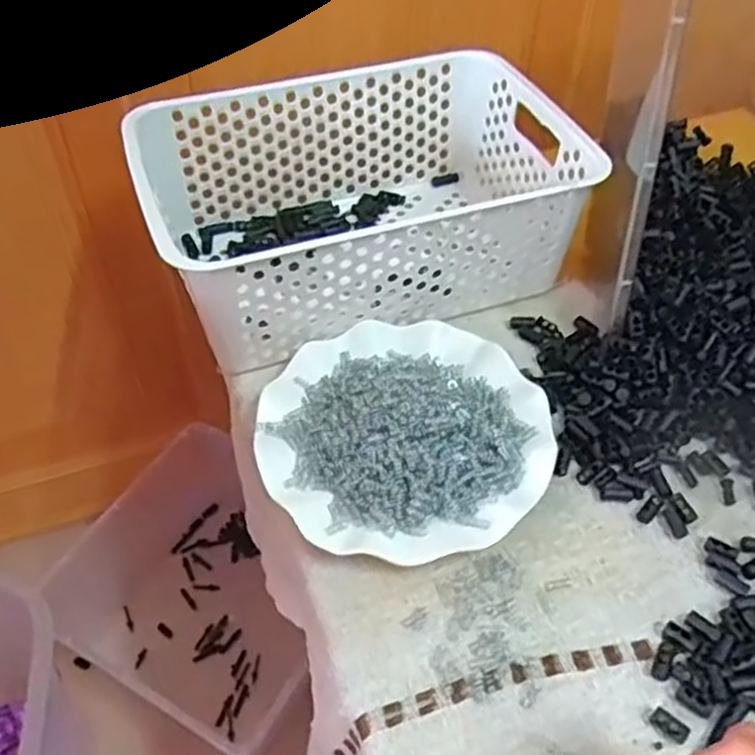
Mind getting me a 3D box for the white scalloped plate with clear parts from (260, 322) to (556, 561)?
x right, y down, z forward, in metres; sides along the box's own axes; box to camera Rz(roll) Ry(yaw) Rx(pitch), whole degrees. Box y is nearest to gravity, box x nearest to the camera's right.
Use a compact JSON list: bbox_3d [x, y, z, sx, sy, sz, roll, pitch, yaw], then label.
[{"bbox_3d":[0.018,0.023,0.472,0.179,0.038,0.175,1,48,-1],"label":"white scalloped plate with clear parts"}]

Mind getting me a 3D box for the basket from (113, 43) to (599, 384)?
[{"bbox_3d":[-0.015,-0.133,0.576,0.301,0.112,0.199,-14,50,-14],"label":"basket"}]

